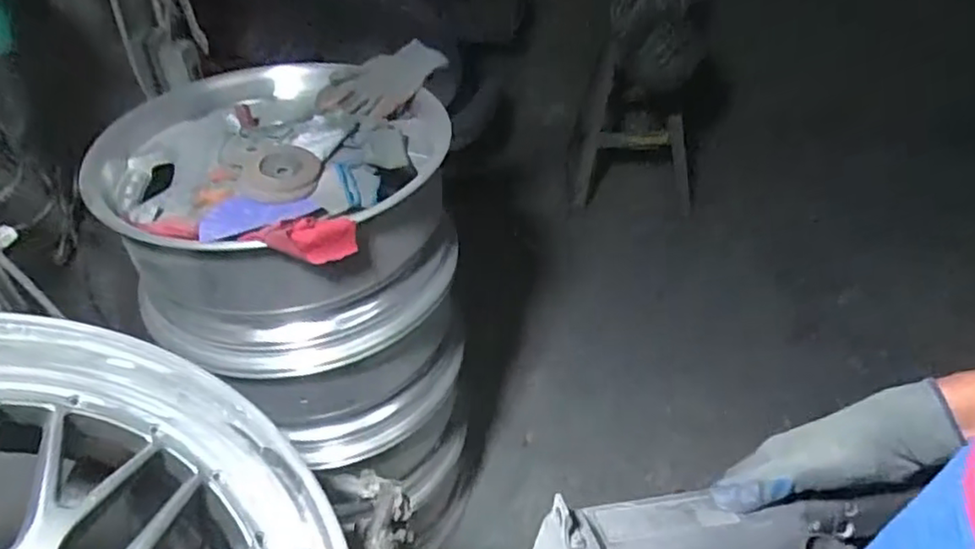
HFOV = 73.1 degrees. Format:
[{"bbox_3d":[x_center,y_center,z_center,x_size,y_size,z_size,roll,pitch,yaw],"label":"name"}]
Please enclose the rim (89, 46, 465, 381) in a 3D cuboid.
[{"bbox_3d":[-0.307,-0.097,1.004,0.495,0.265,0.421,-3,42,-1],"label":"rim"}]

